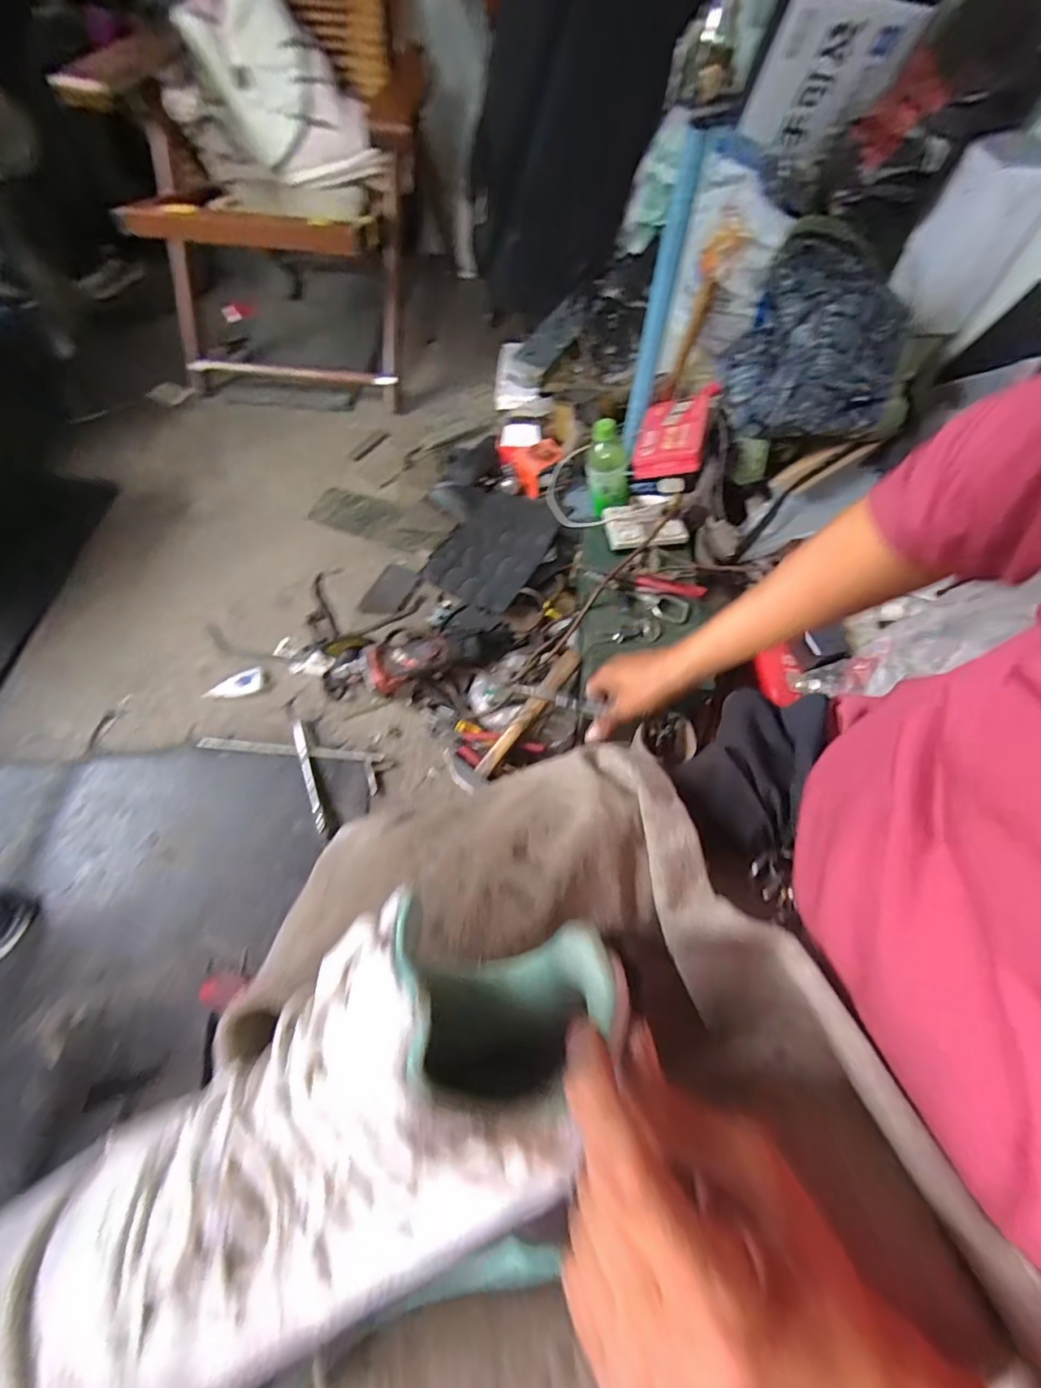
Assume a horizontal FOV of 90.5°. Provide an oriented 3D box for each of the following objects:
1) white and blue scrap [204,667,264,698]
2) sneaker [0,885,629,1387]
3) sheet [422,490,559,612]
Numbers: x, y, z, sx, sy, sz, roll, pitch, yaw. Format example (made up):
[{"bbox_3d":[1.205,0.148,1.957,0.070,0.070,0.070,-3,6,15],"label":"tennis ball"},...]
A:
[{"bbox_3d":[-0.458,-0.009,0.837,0.088,0.026,0.033,-29,65,-18],"label":"white and blue scrap"},{"bbox_3d":[-0.071,0.175,0.187,0.252,0.104,0.130,-21,63,-15],"label":"sneaker"},{"bbox_3d":[-0.039,-0.284,0.960,0.178,0.027,0.283,26,62,12],"label":"sheet"}]

